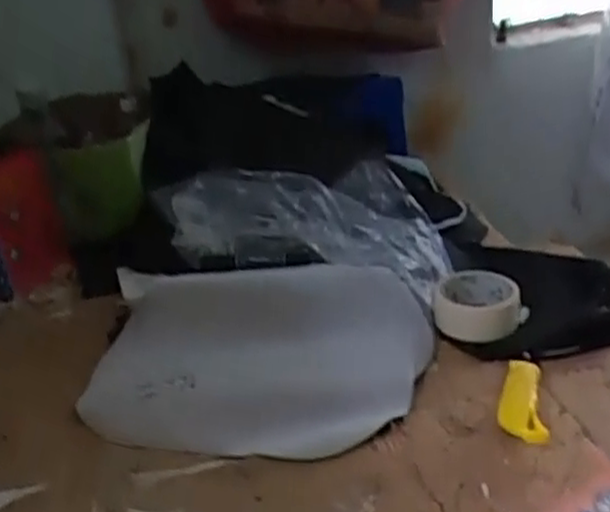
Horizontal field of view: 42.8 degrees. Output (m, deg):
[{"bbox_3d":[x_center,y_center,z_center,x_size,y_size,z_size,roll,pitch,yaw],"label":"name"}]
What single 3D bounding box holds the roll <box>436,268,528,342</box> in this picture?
[{"bbox_3d":[0.199,0.055,0.884,0.101,0.037,0.101,-5,32,3],"label":"roll"}]

